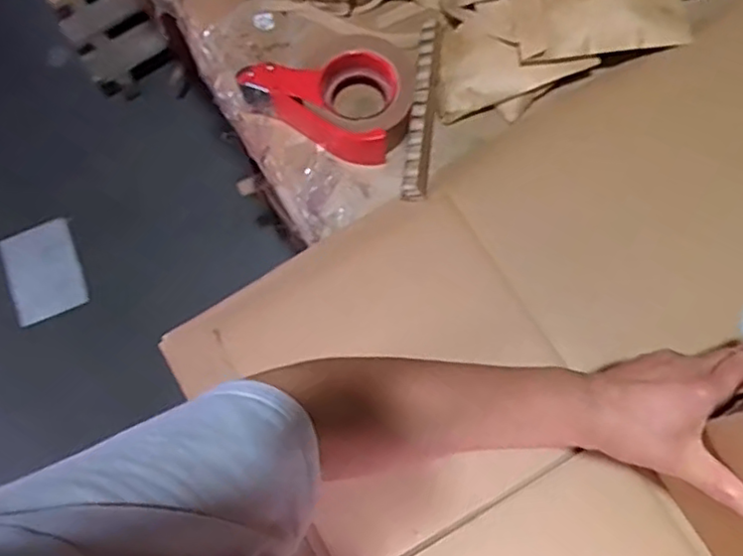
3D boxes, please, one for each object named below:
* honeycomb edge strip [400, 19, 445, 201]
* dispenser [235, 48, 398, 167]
[{"bbox_3d":[0.056,-0.183,0.705,0.024,0.045,0.210,7,72,4],"label":"honeycomb edge strip"},{"bbox_3d":[-0.045,-0.200,0.745,0.170,0.059,0.100,33,76,12],"label":"dispenser"}]

